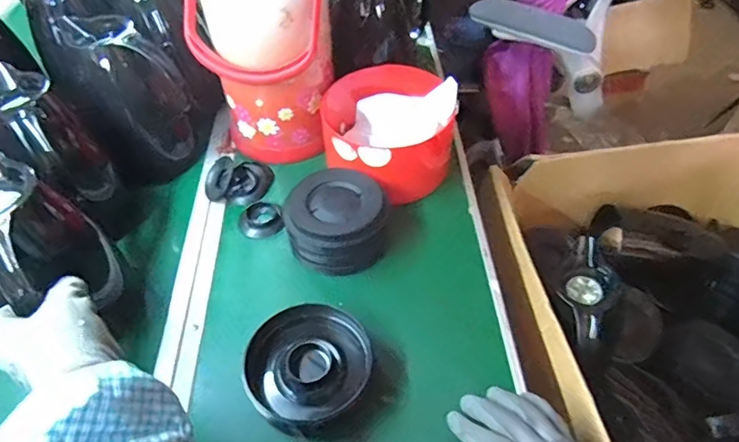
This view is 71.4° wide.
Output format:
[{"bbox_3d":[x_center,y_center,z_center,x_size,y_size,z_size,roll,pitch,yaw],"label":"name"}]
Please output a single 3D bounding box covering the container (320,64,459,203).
[{"bbox_3d":[0.022,-0.108,0.685,0.179,0.116,0.174,1,47,2],"label":"container"}]

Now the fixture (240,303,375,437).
[{"bbox_3d":[-0.060,0.144,0.510,0.113,0.038,0.122,-1,47,1],"label":"fixture"}]

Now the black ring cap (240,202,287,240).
[{"bbox_3d":[-0.138,-0.002,0.659,0.054,0.012,0.051,-1,47,1],"label":"black ring cap"}]

